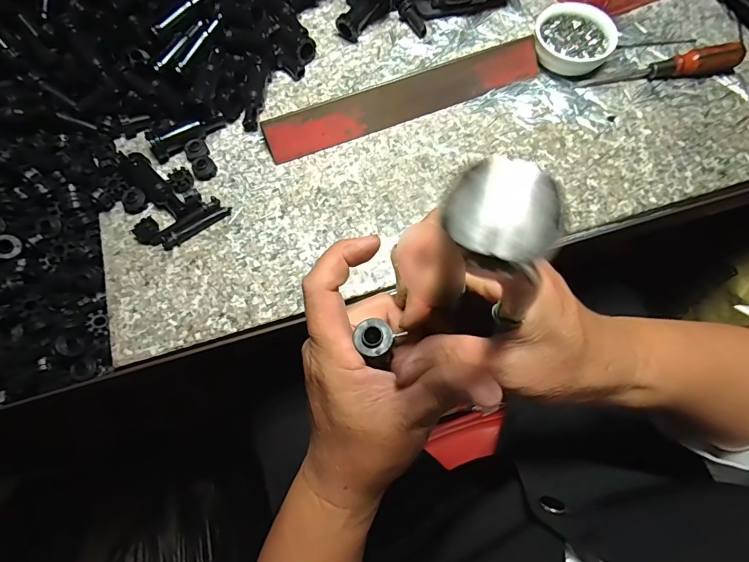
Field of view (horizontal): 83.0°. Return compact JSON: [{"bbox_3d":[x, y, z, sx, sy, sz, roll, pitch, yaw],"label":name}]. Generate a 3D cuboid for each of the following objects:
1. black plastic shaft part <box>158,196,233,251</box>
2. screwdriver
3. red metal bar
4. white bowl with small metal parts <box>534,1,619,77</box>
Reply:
[{"bbox_3d":[-0.147,-0.048,0.343,0.058,0.009,0.017,-36,73,-12],"label":"black plastic shaft part"},{"bbox_3d":[0.260,-0.197,0.384,0.140,0.027,0.017,-6,69,-1],"label":"screwdriver"},{"bbox_3d":[0.030,-0.164,0.374,0.257,0.020,0.031,-22,71,-7],"label":"red metal bar"},{"bbox_3d":[0.184,-0.226,0.392,0.070,0.023,0.068,0,69,1],"label":"white bowl with small metal parts"}]

